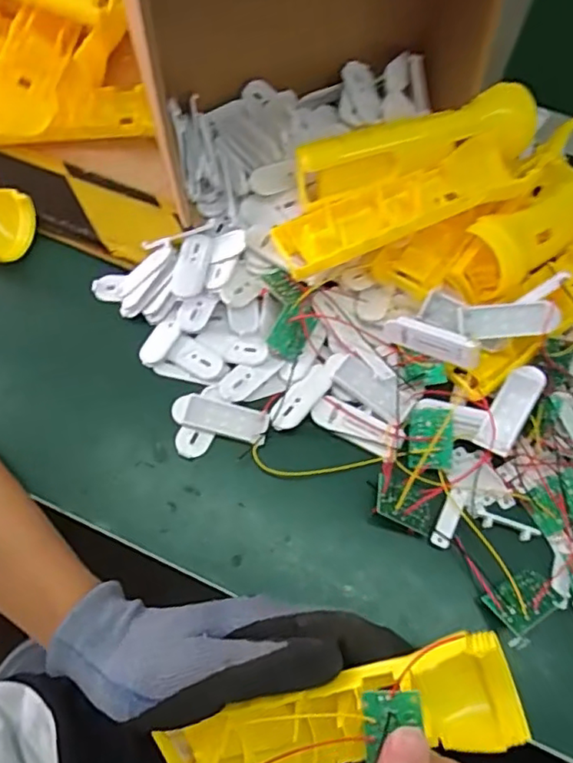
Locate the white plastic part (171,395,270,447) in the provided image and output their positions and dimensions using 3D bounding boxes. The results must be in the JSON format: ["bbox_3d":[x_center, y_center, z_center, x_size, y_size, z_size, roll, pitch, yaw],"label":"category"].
[{"bbox_3d":[-0.040,0.023,0.362,0.058,0.005,0.020,13,66,4],"label":"white plastic part"}]

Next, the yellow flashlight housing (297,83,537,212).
[{"bbox_3d":[0.085,-0.148,0.372,0.159,0.030,0.038,-16,67,-8],"label":"yellow flashlight housing"}]

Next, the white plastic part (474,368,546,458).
[{"bbox_3d":[0.131,0.016,0.345,0.019,0.011,0.057,31,82,12],"label":"white plastic part"}]

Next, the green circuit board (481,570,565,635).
[{"bbox_3d":[0.127,0.117,0.318,0.034,0.004,0.025,-28,51,-16],"label":"green circuit board"}]

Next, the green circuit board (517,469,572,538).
[{"bbox_3d":[0.156,0.069,0.339,0.036,0.008,0.027,-39,66,25],"label":"green circuit board"}]

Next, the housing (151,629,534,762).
[{"bbox_3d":[0.017,0.154,0.261,0.165,0.031,0.045,-23,66,13],"label":"housing"}]

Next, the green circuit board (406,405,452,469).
[{"bbox_3d":[0.085,0.033,0.349,0.027,0.006,0.036,2,66,0],"label":"green circuit board"}]

